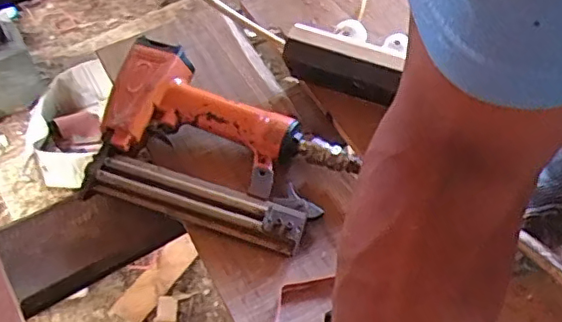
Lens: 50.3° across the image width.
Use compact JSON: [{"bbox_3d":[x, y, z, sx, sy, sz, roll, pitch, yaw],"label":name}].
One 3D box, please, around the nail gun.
[{"bbox_3d":[-0.058,-0.015,0.573,0.236,0.065,0.166,13,53,12],"label":"nail gun"}]

